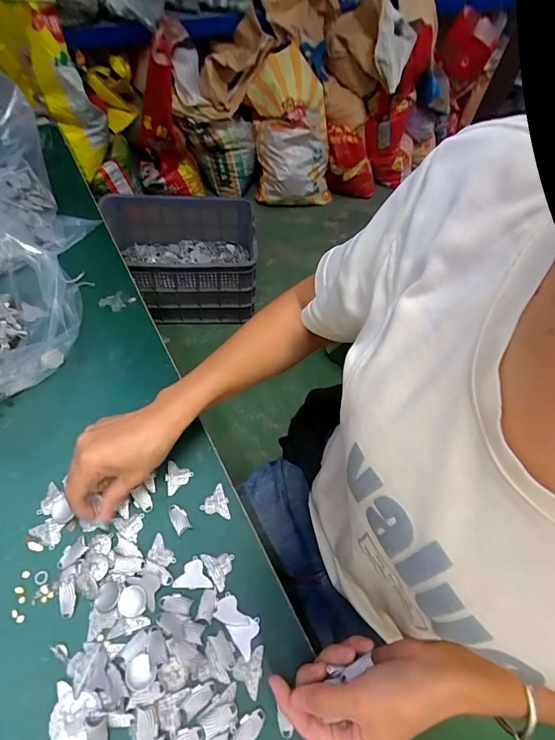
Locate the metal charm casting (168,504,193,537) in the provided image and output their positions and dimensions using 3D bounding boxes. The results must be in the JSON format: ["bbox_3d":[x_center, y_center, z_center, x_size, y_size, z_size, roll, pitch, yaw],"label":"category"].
[{"bbox_3d":[-0.097,0.146,0.386,0.015,0.004,0.029,-27,64,-19],"label":"metal charm casting"}]

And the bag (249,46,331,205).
[{"bbox_3d":[0.059,-1.021,1.697,0.332,0.574,0.167,-3,38,0],"label":"bag"}]

